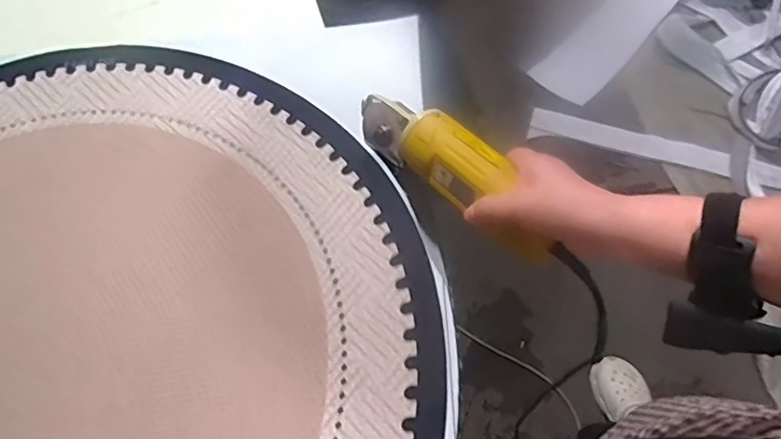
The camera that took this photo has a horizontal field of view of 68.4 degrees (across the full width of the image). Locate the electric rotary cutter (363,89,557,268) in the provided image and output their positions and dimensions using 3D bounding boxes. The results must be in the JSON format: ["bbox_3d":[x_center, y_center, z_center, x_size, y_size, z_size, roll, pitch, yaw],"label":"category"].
[{"bbox_3d":[0.055,-0.050,0.526,0.054,0.057,0.236,-39,55,-13],"label":"electric rotary cutter"}]

